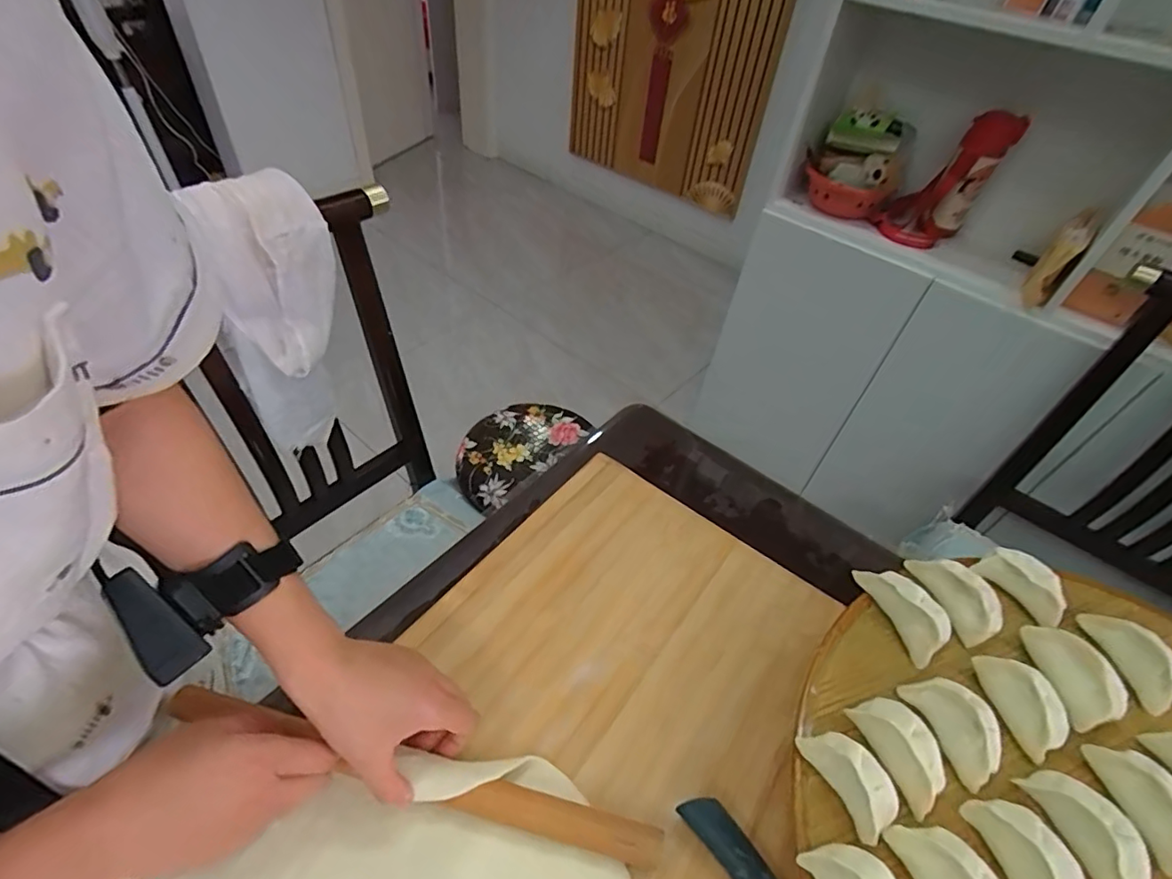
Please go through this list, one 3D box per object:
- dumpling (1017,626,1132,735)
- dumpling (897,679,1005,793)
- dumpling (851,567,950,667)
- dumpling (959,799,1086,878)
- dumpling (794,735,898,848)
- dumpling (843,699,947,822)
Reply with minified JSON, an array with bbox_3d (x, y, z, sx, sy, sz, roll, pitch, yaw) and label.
[{"bbox_3d":[0.361,0.171,0.405,0.034,0.032,0.068,-7,49,-14],"label":"dumpling"},{"bbox_3d":[0.254,0.194,0.372,0.032,0.030,0.065,-10,49,-16],"label":"dumpling"},{"bbox_3d":[0.255,0.132,0.434,0.034,0.026,0.078,-12,50,-17],"label":"dumpling"},{"bbox_3d":[0.267,0.249,0.323,0.033,0.029,0.070,-11,50,-17],"label":"dumpling"},{"bbox_3d":[0.169,0.212,0.346,0.030,0.023,0.061,-19,52,-23],"label":"dumpling"},{"bbox_3d":[0.210,0.202,0.358,0.032,0.027,0.065,-14,50,-19],"label":"dumpling"}]

